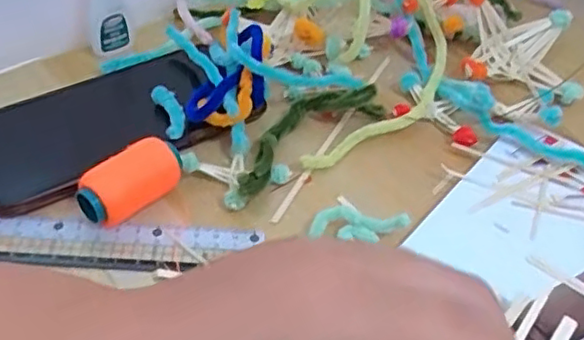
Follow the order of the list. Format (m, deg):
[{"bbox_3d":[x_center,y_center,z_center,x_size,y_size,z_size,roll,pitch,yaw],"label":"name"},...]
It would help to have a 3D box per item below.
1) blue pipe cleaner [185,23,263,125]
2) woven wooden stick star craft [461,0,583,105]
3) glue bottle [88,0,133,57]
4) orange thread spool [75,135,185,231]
[{"bbox_3d":[-0.031,-0.058,0.378,0.035,0.012,0.084,19,46,14],"label":"blue pipe cleaner"},{"bbox_3d":[0.157,-0.094,0.437,0.086,0.038,0.082,8,45,3],"label":"woven wooden stick star craft"},{"bbox_3d":[-0.121,-0.114,0.403,0.025,0.074,0.027,-7,46,-12],"label":"glue bottle"},{"bbox_3d":[-0.083,0.006,0.326,0.058,0.026,0.024,-29,54,-30],"label":"orange thread spool"}]

